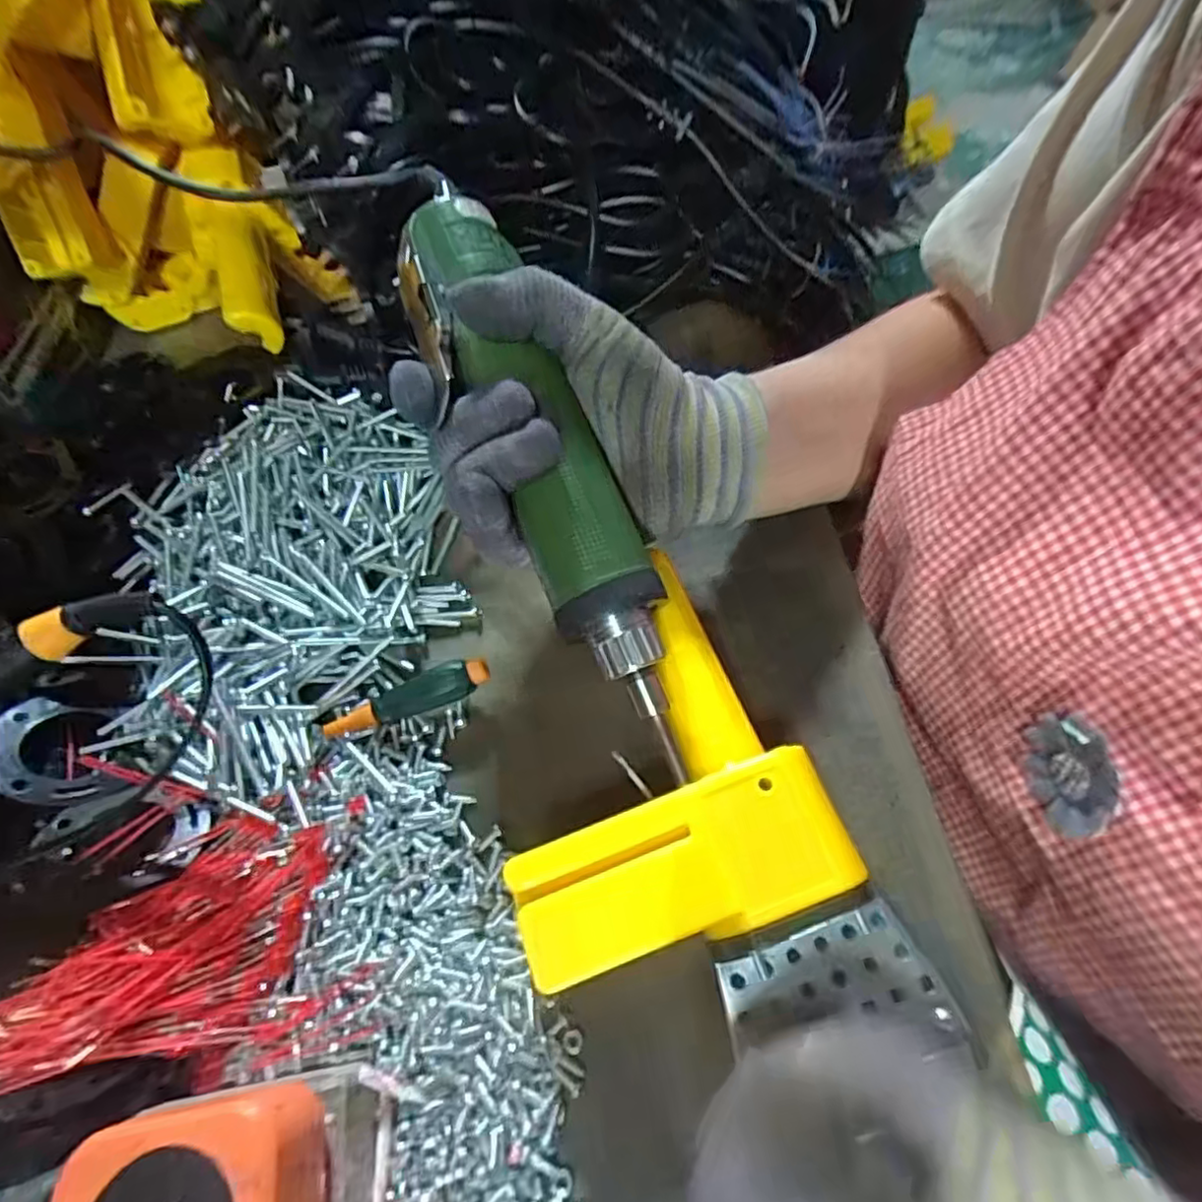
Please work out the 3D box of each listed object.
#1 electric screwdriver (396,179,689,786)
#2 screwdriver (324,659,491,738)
[{"bbox_3d":[-0.019,-0.051,0.240,0.050,0.032,0.227,-23,81,-12],"label":"electric screwdriver"},{"bbox_3d":[-0.086,0.044,0.284,0.075,0.011,0.016,-22,60,4],"label":"screwdriver"}]

